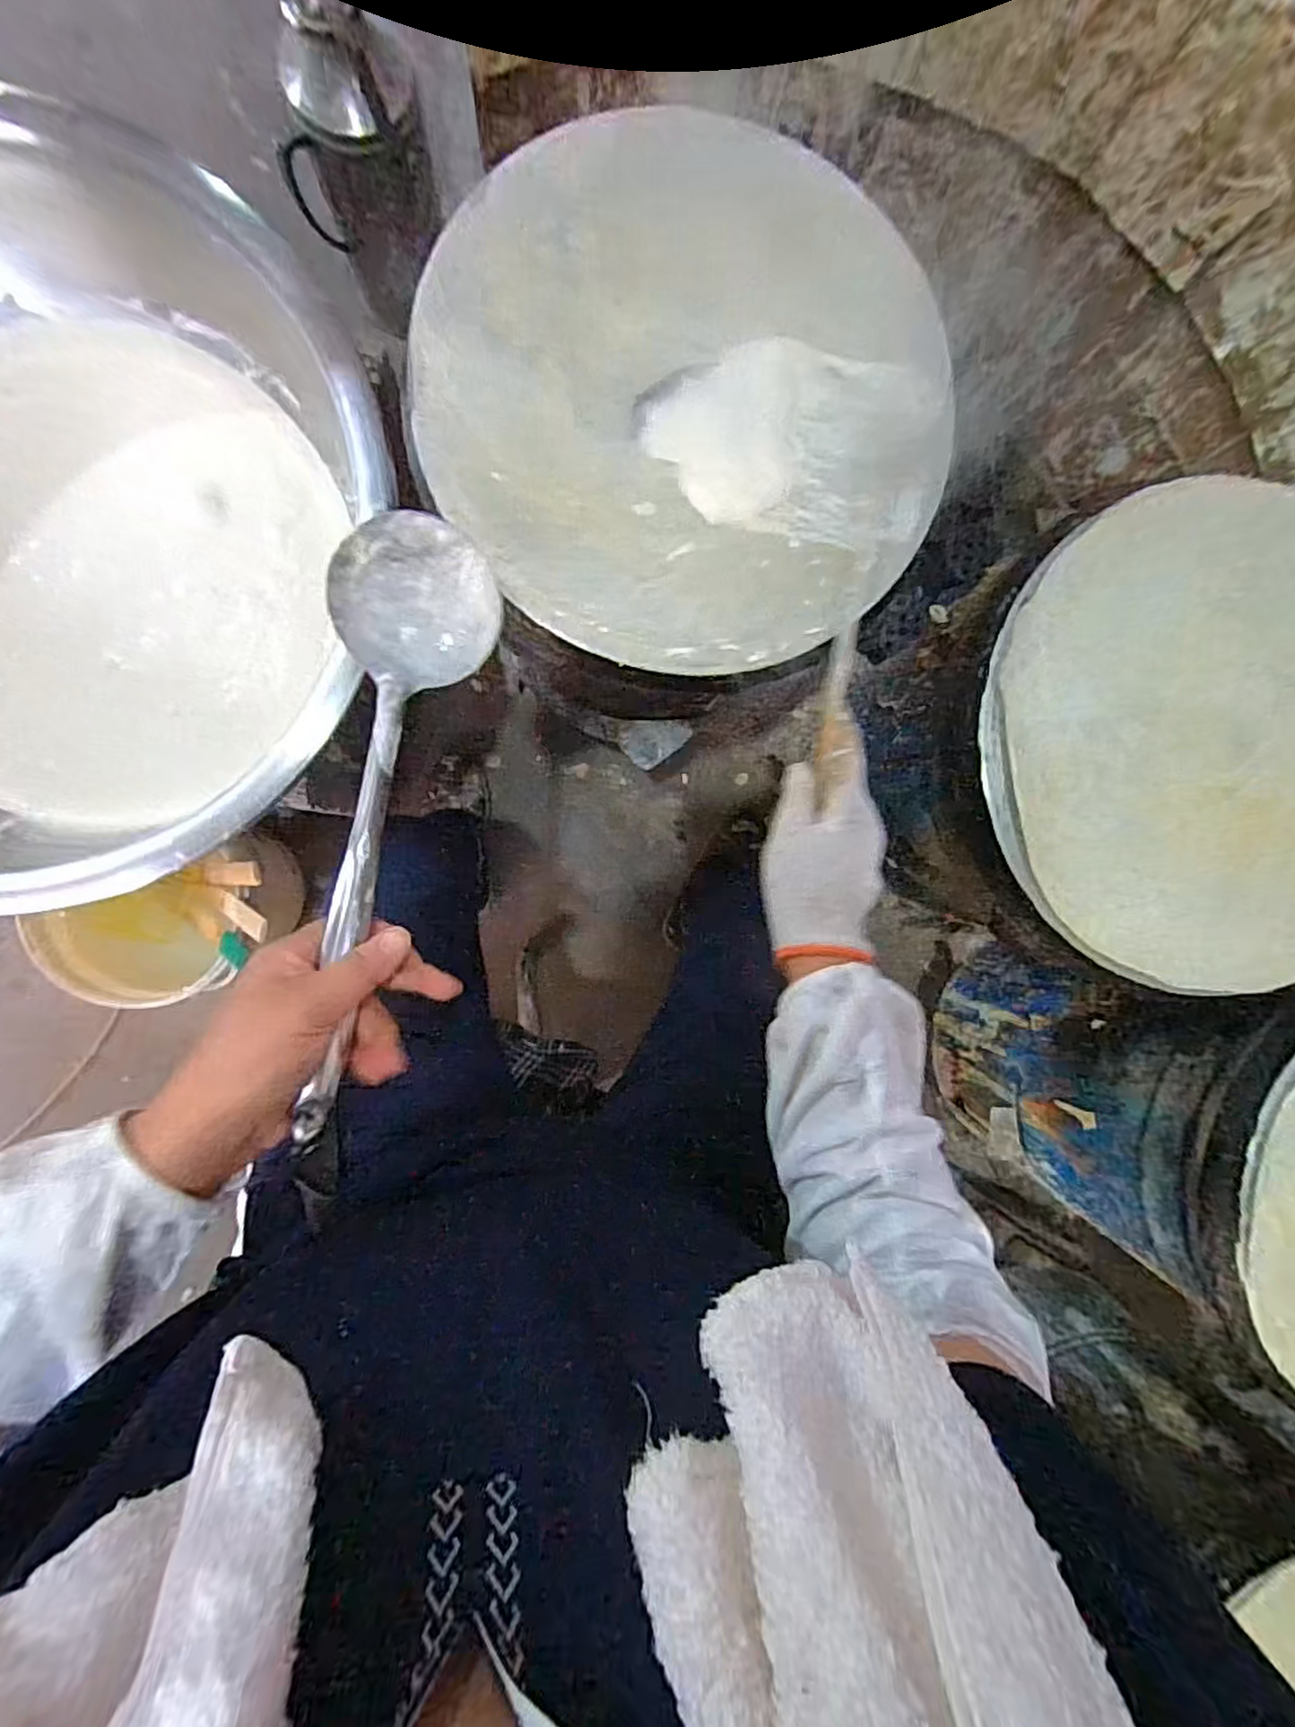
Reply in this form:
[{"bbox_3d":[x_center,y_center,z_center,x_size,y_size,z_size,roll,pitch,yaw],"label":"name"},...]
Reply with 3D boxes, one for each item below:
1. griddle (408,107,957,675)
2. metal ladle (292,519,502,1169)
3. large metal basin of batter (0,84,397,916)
[{"bbox_3d":[0.033,-0.320,0.471,0.369,0.027,0.348,0,91,-6],"label":"griddle"},{"bbox_3d":[-0.151,-0.028,0.378,0.089,0.064,0.336,6,77,-6],"label":"metal ladle"},{"bbox_3d":[-0.549,-0.272,0.608,0.602,0.228,0.568,0,91,-6],"label":"large metal basin of batter"}]

